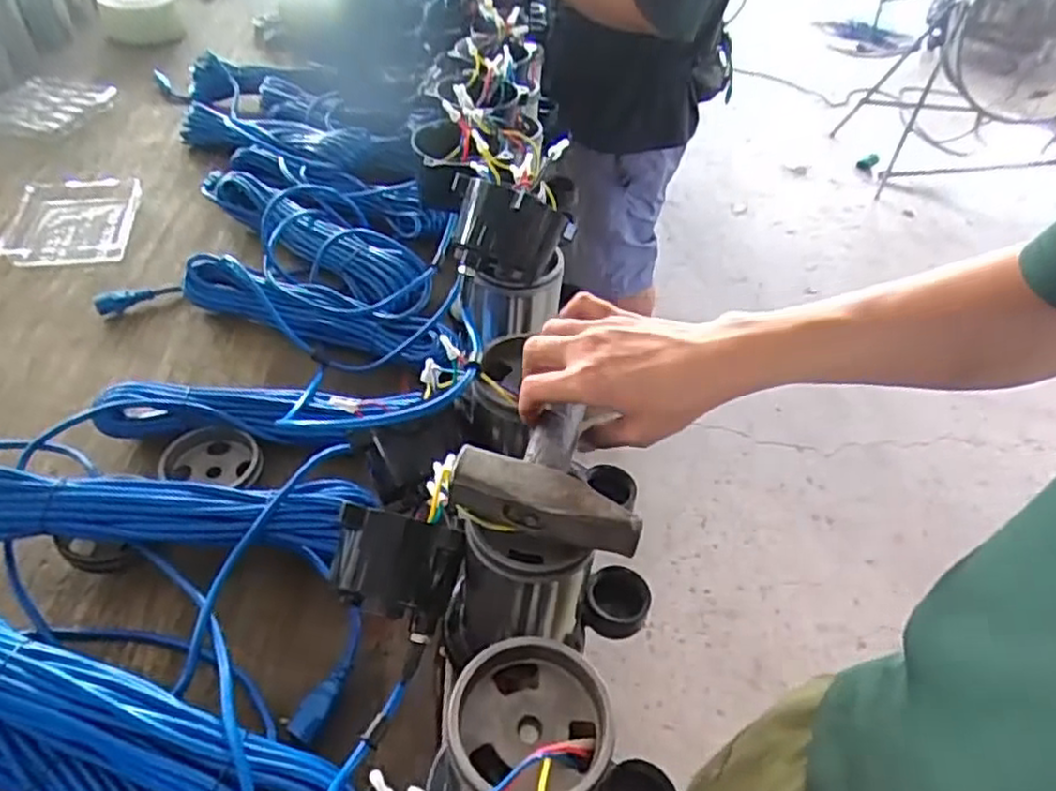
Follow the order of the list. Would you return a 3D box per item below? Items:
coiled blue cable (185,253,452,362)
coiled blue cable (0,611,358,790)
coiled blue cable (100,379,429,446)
[{"bbox_3d":[-0.253,-0.102,0.820,0.325,0.059,0.072,19,47,13],"label":"coiled blue cable"},{"bbox_3d":[-0.289,0.221,0.470,0.323,0.047,0.079,21,48,0],"label":"coiled blue cable"},{"bbox_3d":[-0.265,0.021,0.705,0.307,0.059,0.048,1,46,-4],"label":"coiled blue cable"}]

